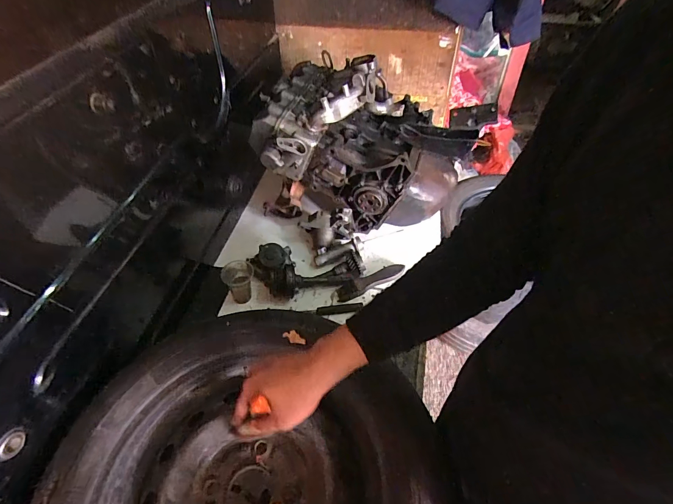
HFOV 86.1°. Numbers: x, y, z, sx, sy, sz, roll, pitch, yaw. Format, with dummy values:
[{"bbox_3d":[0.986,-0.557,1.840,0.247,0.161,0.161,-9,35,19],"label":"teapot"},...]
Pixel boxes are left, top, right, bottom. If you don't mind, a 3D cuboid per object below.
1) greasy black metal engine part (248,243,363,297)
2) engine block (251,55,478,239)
[{"bbox_3d":[-0.076,0.030,0.879,0.261,0.075,0.123,-10,47,-5],"label":"greasy black metal engine part"},{"bbox_3d":[0.071,-0.274,0.942,0.500,0.312,0.320,3,48,7],"label":"engine block"}]

